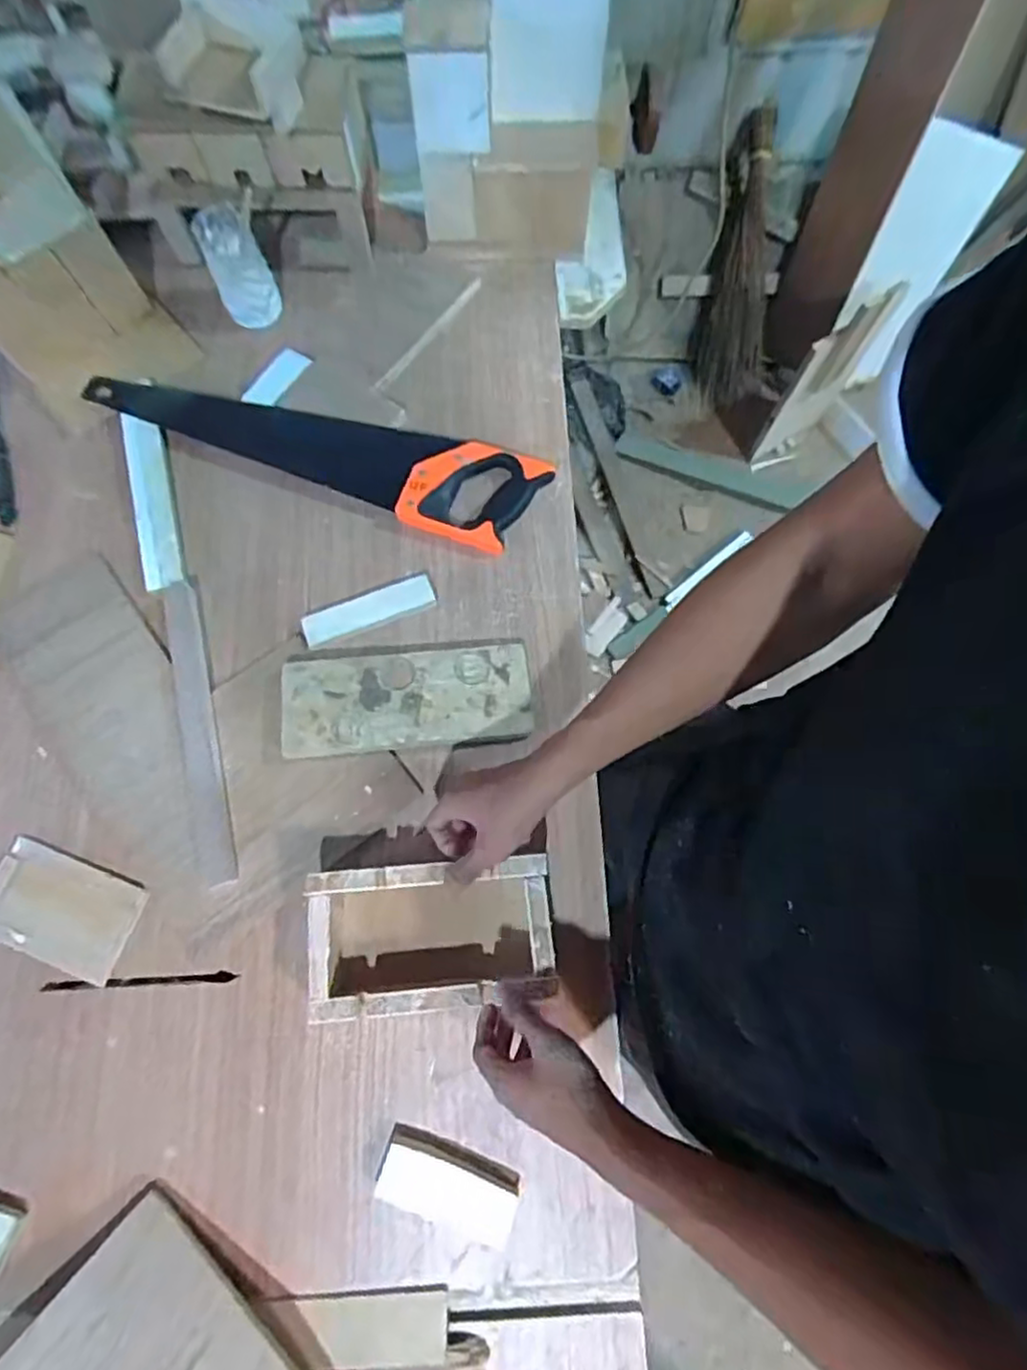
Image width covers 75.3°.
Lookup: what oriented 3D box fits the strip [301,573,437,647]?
[{"bbox_3d":[-0.148,-0.078,0.681,0.135,0.011,0.036,-21,74,-6],"label":"strip"}]

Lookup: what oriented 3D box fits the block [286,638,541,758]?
[{"bbox_3d":[-0.102,0.012,0.645,0.234,0.023,0.097,-7,73,-3],"label":"block"}]

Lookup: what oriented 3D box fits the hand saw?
[{"bbox_3d":[-0.215,-0.275,0.740,0.493,0.031,0.115,21,74,6],"label":"hand saw"}]

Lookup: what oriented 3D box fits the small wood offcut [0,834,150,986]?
[{"bbox_3d":[-0.414,0.203,0.607,0.138,0.006,0.085,20,74,6],"label":"small wood offcut"}]

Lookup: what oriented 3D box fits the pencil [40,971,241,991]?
[{"bbox_3d":[-0.334,0.266,0.597,0.169,0.005,0.009,-2,73,-1],"label":"pencil"}]

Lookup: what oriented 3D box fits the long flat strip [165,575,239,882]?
[{"bbox_3d":[-0.305,0.040,0.650,0.031,0.005,0.300,-16,74,-5],"label":"long flat strip"}]

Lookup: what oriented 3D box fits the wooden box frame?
[{"bbox_3d":[-0.069,0.215,0.579,0.199,0.055,0.115,-5,73,-2],"label":"wooden box frame"}]

